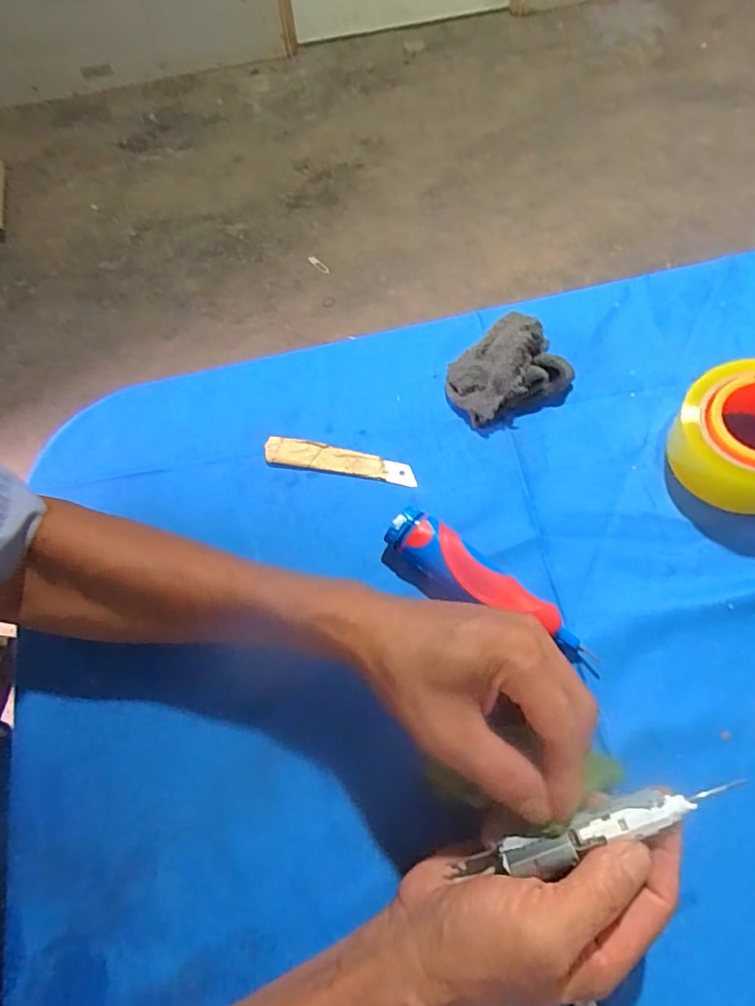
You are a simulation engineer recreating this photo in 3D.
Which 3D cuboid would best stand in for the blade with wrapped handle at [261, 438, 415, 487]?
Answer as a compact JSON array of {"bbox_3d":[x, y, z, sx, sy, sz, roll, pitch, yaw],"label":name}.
[{"bbox_3d":[-0.030,-0.034,0.442,0.120,0.005,0.023,9,65,7],"label":"blade with wrapped handle"}]

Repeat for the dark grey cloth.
[{"bbox_3d":[0.103,-0.106,0.451,0.090,0.042,0.080,-33,68,-13],"label":"dark grey cloth"}]

